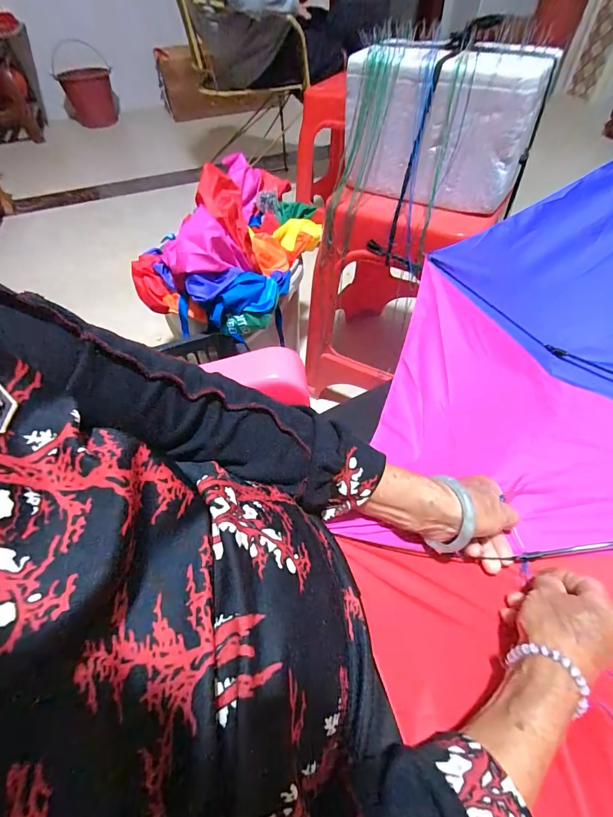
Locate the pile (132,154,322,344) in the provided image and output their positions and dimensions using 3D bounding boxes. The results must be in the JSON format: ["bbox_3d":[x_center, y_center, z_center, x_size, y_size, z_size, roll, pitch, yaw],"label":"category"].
[{"bbox_3d":[-0.173,-0.375,0.803,0.341,0.190,0.407,17,54,16],"label":"pile"}]

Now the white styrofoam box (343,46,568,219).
[{"bbox_3d":[0.203,-0.465,0.626,0.289,0.188,0.146,22,56,20],"label":"white styrofoam box"}]

